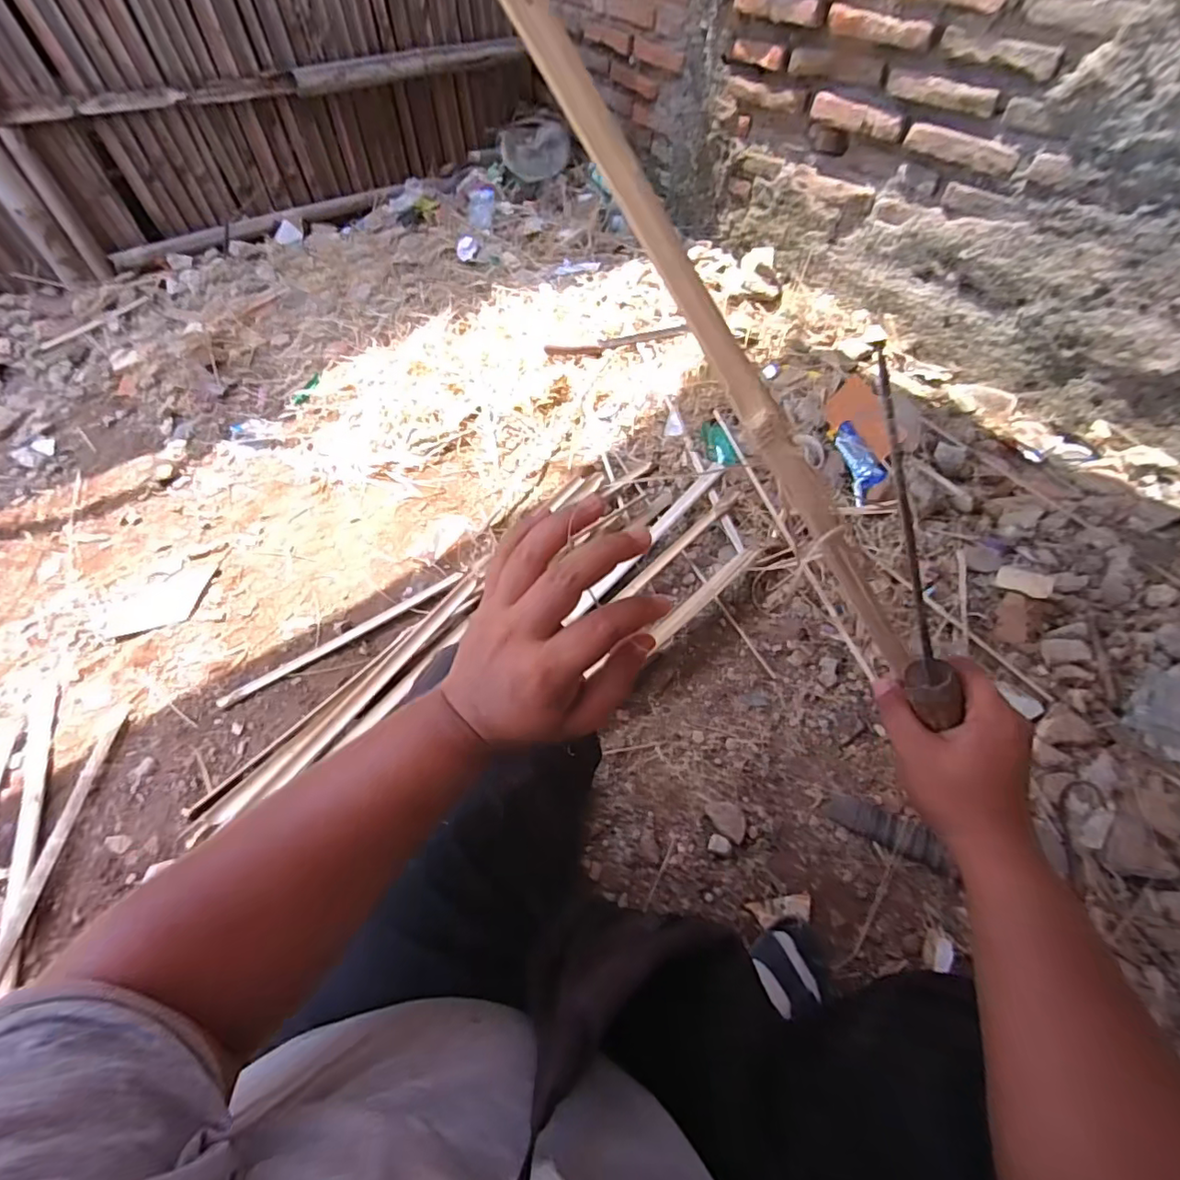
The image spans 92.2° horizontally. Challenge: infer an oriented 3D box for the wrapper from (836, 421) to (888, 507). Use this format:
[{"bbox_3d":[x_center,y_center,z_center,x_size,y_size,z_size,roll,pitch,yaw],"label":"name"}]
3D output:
[{"bbox_3d":[0.512,-0.245,1.083,0.049,0.040,0.201,-2,58,-1],"label":"wrapper"}]

